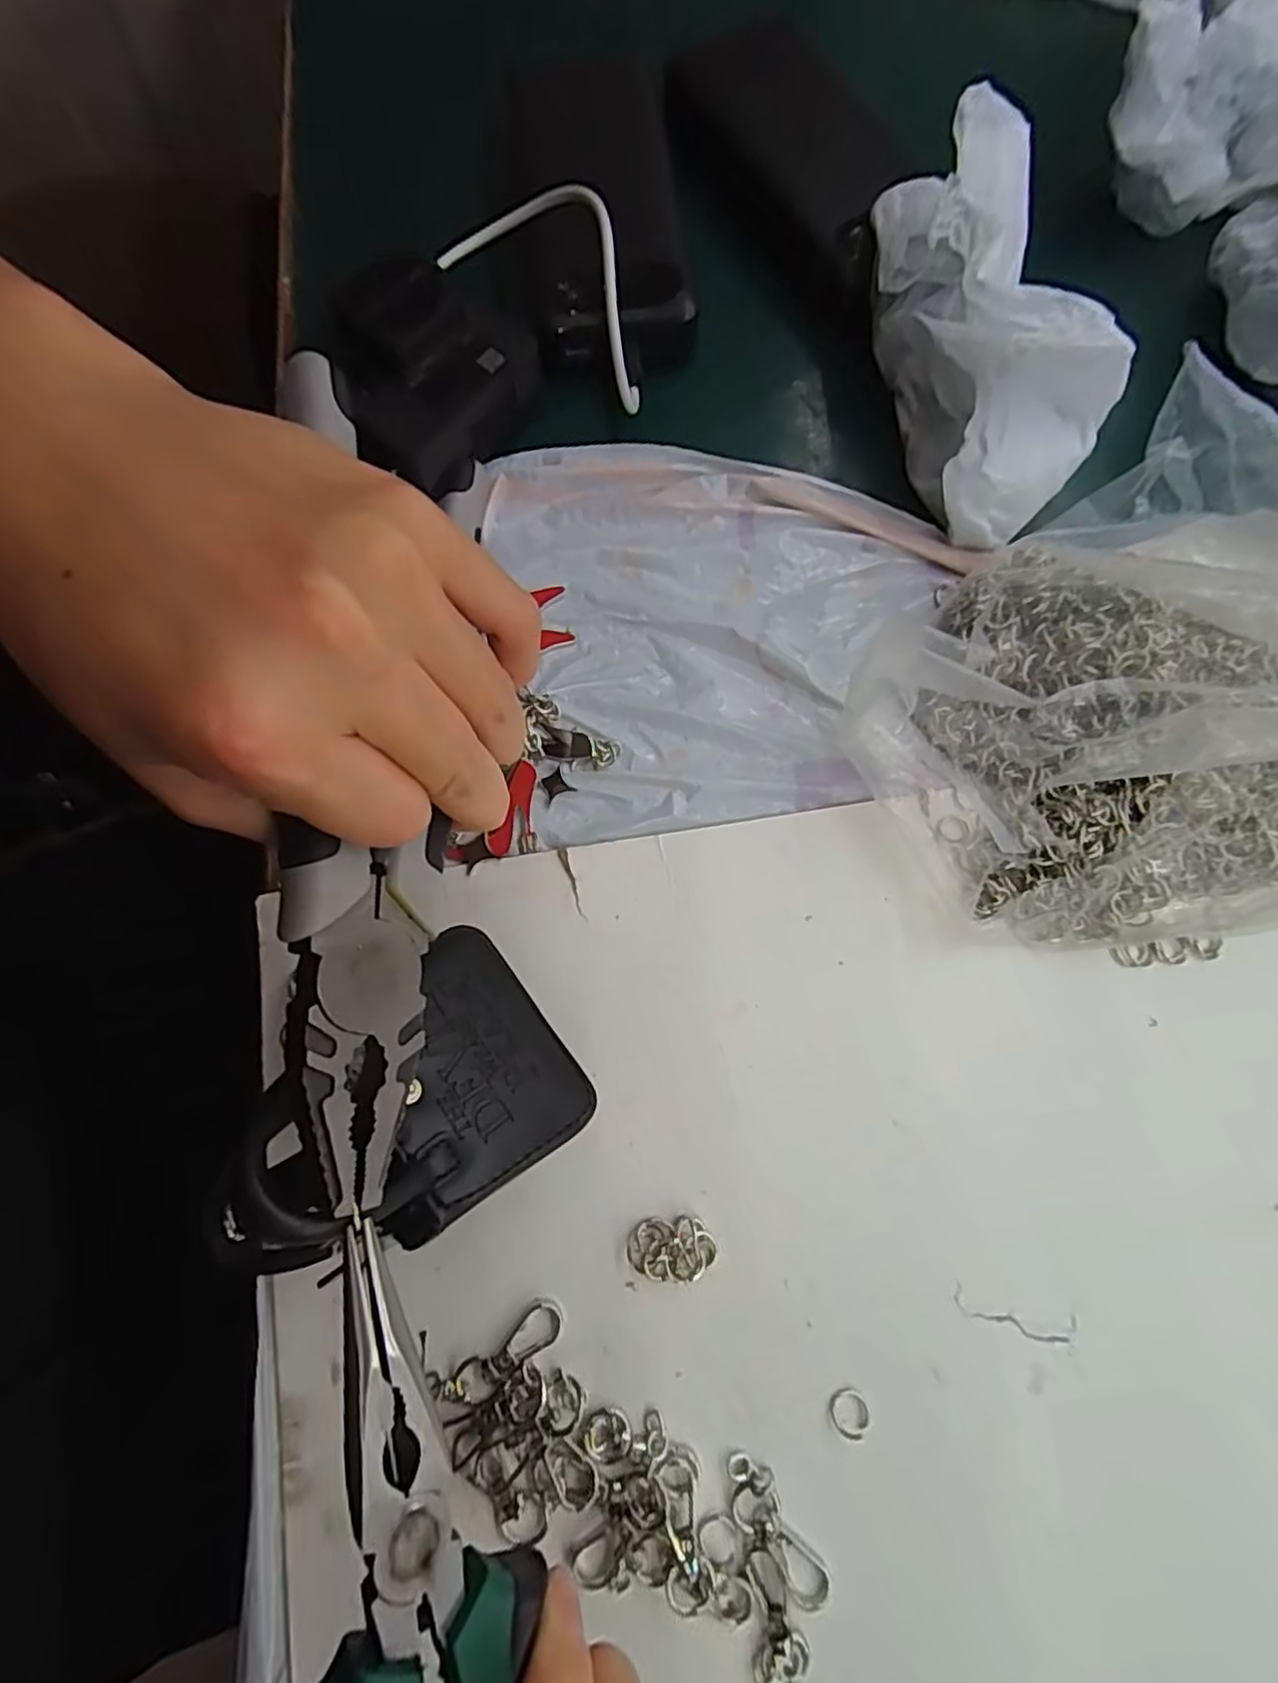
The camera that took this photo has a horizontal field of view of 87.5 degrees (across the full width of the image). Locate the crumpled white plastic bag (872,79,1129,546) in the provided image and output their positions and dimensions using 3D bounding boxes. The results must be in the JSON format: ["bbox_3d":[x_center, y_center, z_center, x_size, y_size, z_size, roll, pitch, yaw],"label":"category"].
[{"bbox_3d":[0.140,-0.197,0.259,0.069,0.074,0.144,-15,92,-4],"label":"crumpled white plastic bag"}]

